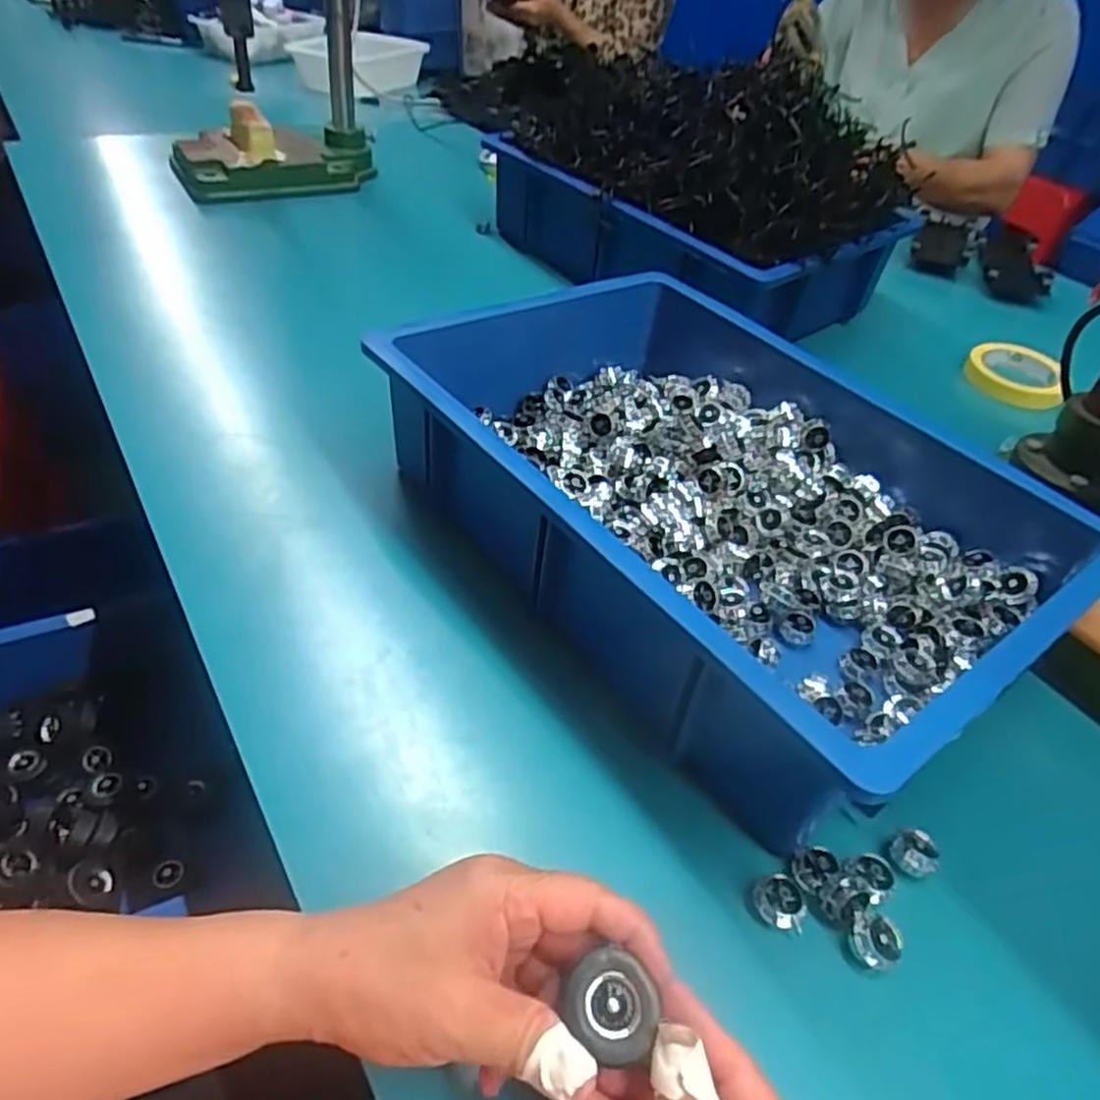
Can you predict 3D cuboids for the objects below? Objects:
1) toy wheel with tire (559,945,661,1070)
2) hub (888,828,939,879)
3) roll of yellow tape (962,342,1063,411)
[{"bbox_3d":[0.022,0.171,0.288,0.036,0.010,0.031,25,46,19],"label":"toy wheel with tire"},{"bbox_3d":[0.195,0.165,0.413,0.020,0.022,0.023,-28,52,-31],"label":"hub"},{"bbox_3d":[0.535,-0.204,0.882,0.104,0.020,0.119,28,47,22],"label":"roll of yellow tape"}]

